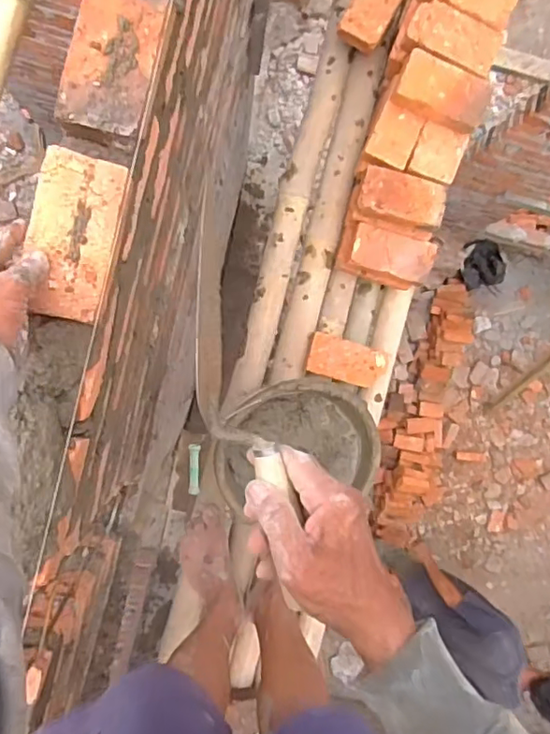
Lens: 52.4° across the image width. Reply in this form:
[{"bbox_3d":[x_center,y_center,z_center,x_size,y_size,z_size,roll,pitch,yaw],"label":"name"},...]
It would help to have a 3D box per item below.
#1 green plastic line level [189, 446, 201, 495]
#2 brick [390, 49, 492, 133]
[{"bbox_3d":[-0.130,0.167,0.901,0.018,0.017,0.081,0,91,-4],"label":"green plastic line level"},{"bbox_3d":[0.292,-0.480,0.975,0.159,0.041,0.088,15,108,-9],"label":"brick"}]

